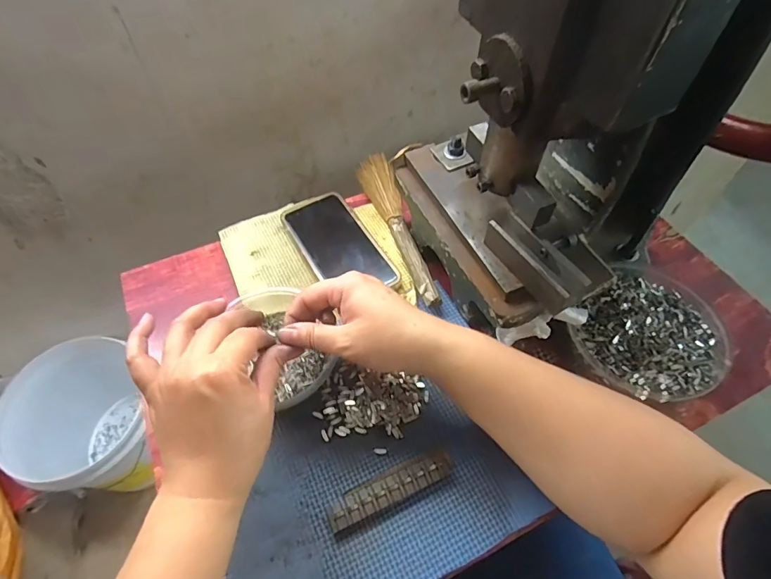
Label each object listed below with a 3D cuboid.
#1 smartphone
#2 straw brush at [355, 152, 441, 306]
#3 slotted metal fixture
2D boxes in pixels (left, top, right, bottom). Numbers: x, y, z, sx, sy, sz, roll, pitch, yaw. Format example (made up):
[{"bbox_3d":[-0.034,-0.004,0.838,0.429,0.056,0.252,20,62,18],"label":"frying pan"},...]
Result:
[{"bbox_3d":[-0.053,-0.052,0.469,0.076,0.008,0.144,-26,60,-17],"label":"smartphone"},{"bbox_3d":[0.011,-0.080,0.484,0.040,0.020,0.235,-13,57,-9],"label":"straw brush"},{"bbox_3d":[0.005,0.157,0.340,0.104,0.011,0.024,-20,59,-13],"label":"slotted metal fixture"}]

